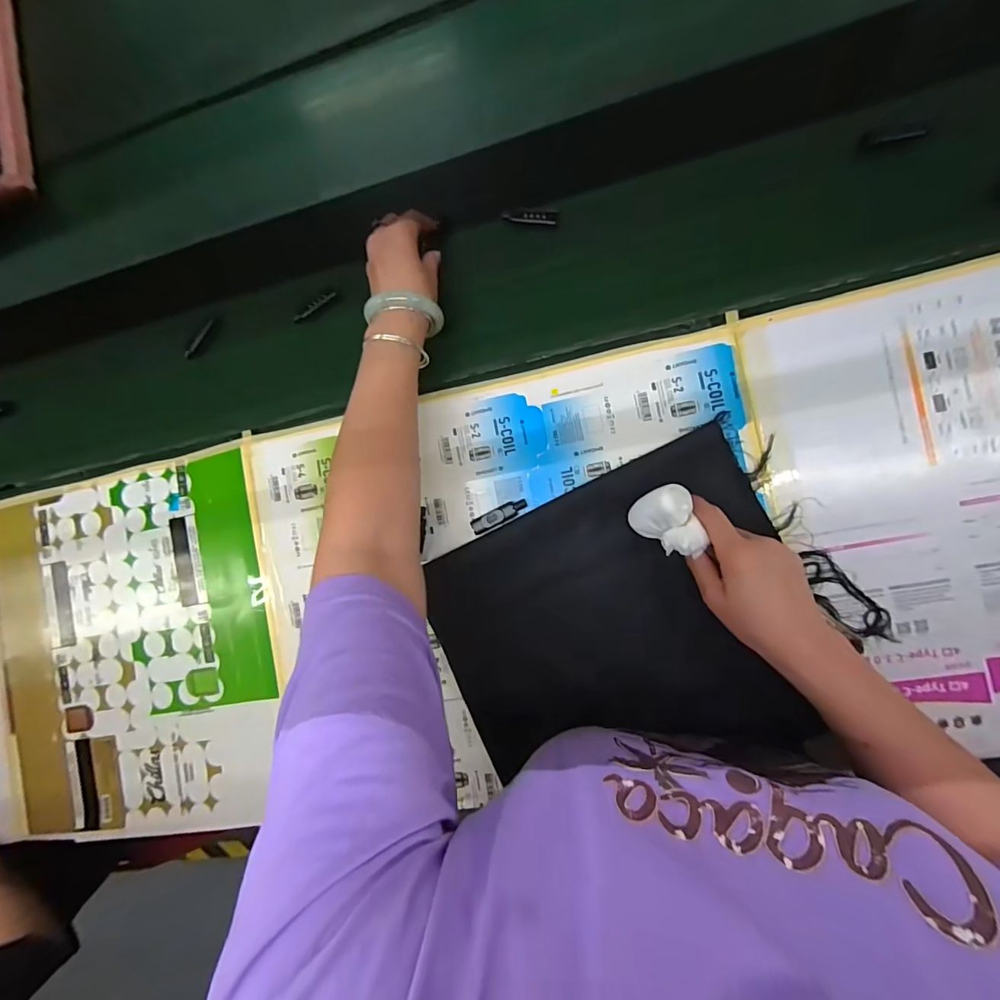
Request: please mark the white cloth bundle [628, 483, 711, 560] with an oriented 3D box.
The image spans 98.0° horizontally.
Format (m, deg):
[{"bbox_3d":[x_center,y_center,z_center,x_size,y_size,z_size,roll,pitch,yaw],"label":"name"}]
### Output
[{"bbox_3d":[0.137,0.019,0.359,0.043,0.048,0.057,-26,84,7],"label":"white cloth bundle"}]

